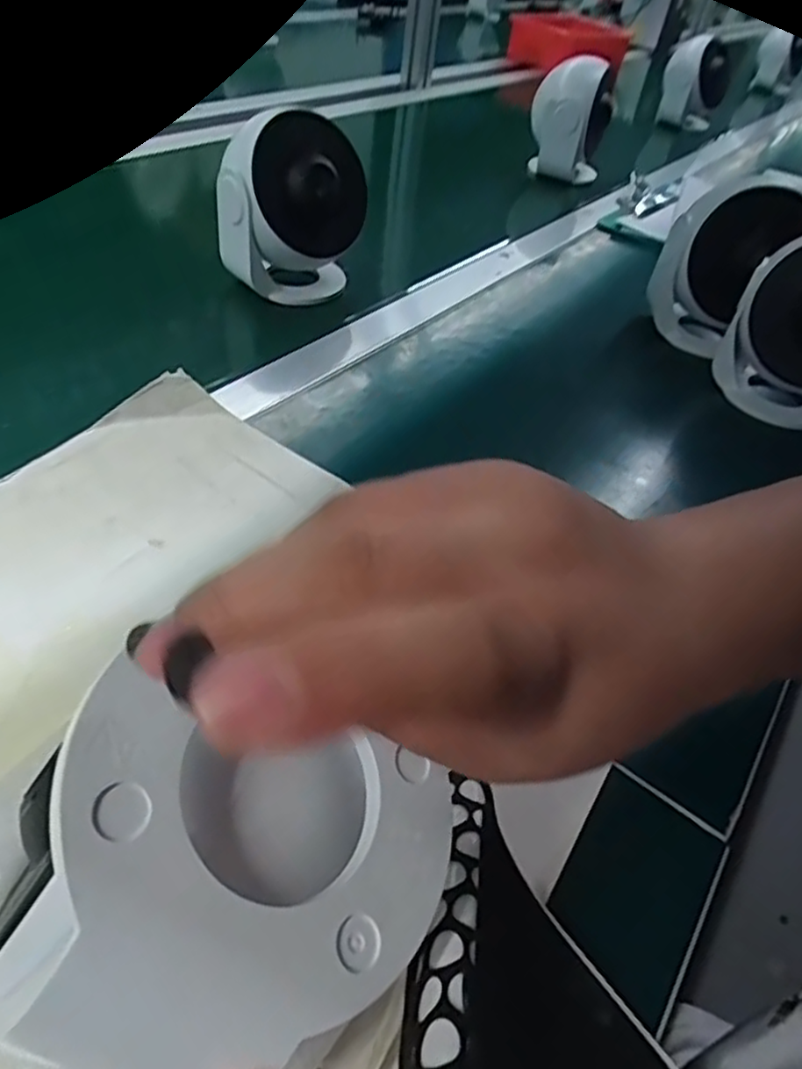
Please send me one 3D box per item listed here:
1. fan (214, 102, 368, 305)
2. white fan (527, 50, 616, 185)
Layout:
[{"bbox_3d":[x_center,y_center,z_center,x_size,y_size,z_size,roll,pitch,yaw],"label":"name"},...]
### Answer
[{"bbox_3d":[-0.087,-0.266,0.553,0.077,0.136,0.106,35,49,23],"label":"fan"},{"bbox_3d":[0.226,-0.555,0.895,0.100,0.134,0.089,16,44,6],"label":"white fan"}]

